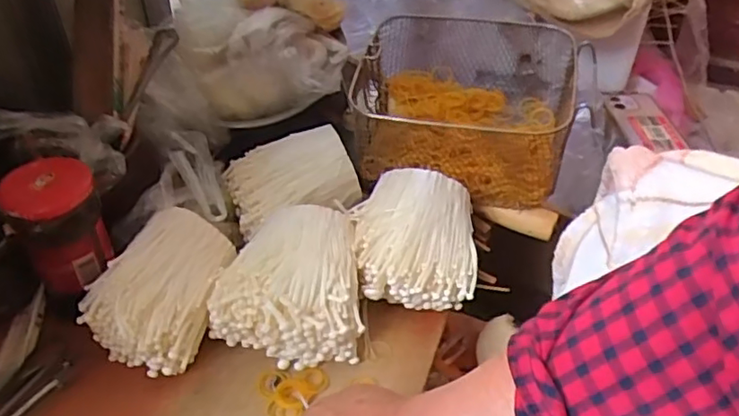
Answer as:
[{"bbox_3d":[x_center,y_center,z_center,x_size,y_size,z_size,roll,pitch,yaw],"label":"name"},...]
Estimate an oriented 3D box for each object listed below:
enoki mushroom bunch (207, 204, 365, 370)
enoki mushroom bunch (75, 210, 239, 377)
[{"bbox_3d":[-0.070,0.066,0.504,0.120,0.085,0.106,-7,37,-2],"label":"enoki mushroom bunch"},{"bbox_3d":[-0.171,0.071,0.501,0.081,0.086,0.123,10,40,19],"label":"enoki mushroom bunch"}]

